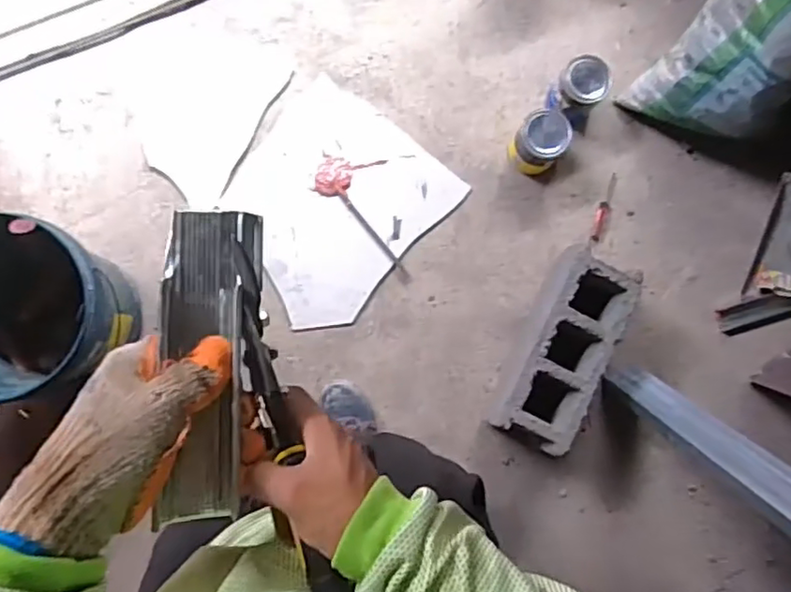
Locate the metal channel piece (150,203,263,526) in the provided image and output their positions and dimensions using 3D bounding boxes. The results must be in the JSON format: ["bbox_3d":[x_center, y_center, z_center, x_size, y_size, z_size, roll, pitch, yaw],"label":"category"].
[{"bbox_3d":[-0.116,0.040,0.391,0.054,0.037,0.195,-1,76,-4],"label":"metal channel piece"}]

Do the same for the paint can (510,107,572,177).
[{"bbox_3d":[0.308,-0.331,1.340,0.106,0.137,0.100,0,86,-3],"label":"paint can"}]

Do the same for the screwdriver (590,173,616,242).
[{"bbox_3d":[0.466,-0.199,1.393,0.029,0.016,0.152,16,85,-2],"label":"screwdriver"}]

